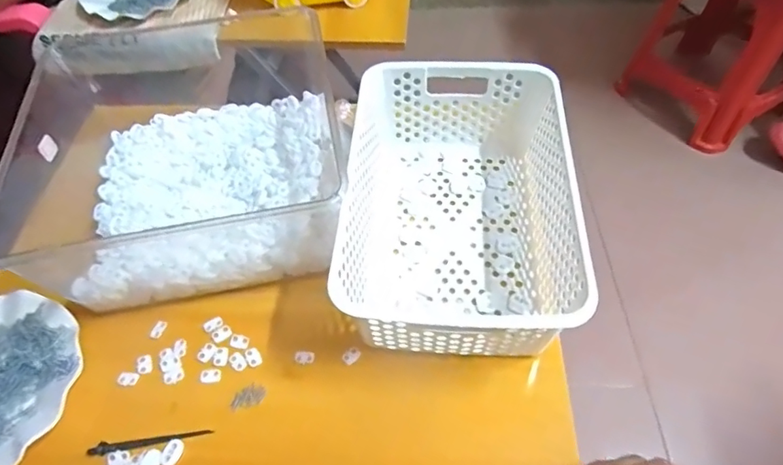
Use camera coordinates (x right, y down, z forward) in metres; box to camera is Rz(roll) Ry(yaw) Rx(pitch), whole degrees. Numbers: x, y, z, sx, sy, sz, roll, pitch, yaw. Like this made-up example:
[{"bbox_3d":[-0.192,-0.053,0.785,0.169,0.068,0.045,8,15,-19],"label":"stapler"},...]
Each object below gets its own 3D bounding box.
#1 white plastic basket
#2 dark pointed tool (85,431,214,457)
[{"bbox_3d":[0.066,-0.033,0.512,0.204,0.115,0.299,3,54,5],"label":"white plastic basket"},{"bbox_3d":[-0.212,0.184,0.438,0.103,0.005,0.010,-6,54,-2],"label":"dark pointed tool"}]

